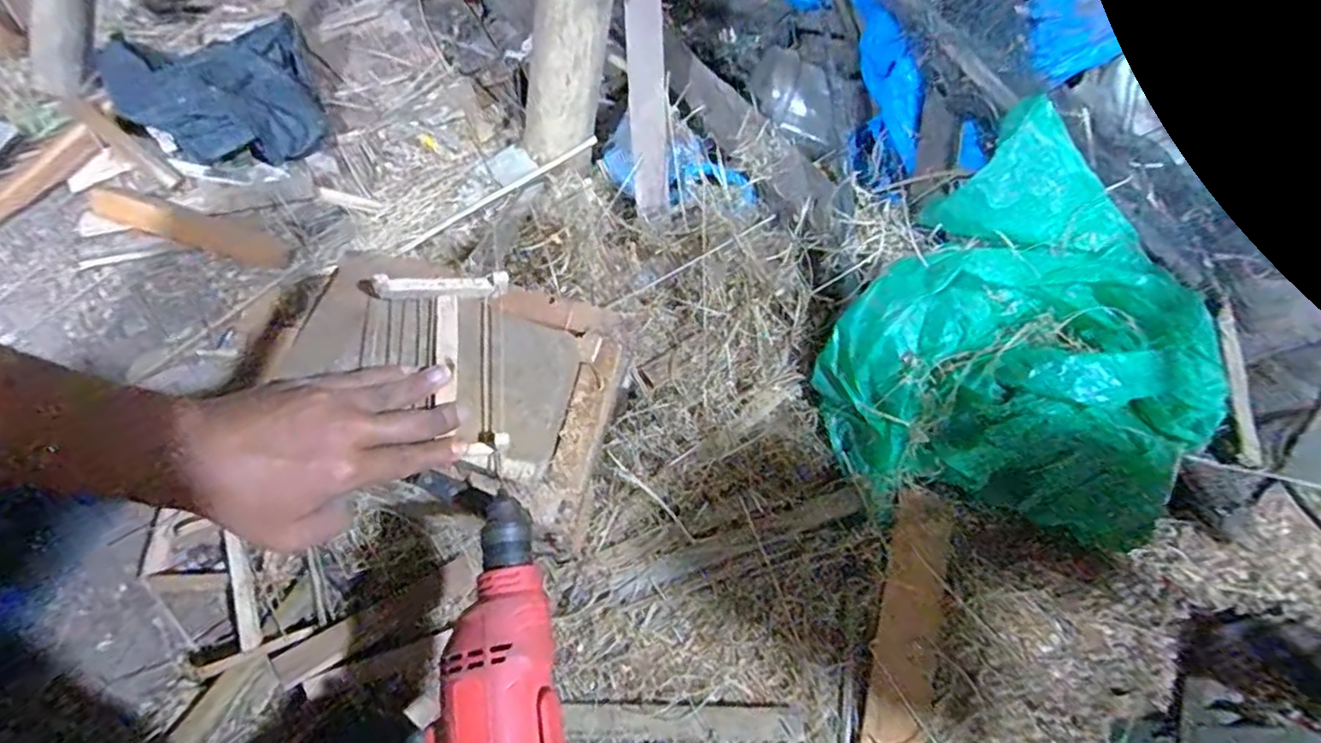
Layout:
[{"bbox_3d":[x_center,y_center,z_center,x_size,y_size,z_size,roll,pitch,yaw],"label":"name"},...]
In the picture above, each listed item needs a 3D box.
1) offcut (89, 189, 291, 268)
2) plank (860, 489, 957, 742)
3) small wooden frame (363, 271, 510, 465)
[{"bbox_3d":[-0.551,-0.170,0.750,0.245,0.020,0.042,16,69,5],"label":"offcut"},{"bbox_3d":[0.207,0.299,0.551,0.057,0.016,0.384,17,69,5],"label":"plank"},{"bbox_3d":[-0.167,-0.005,0.464,0.107,0.029,0.142,-4,69,-3],"label":"small wooden frame"}]

